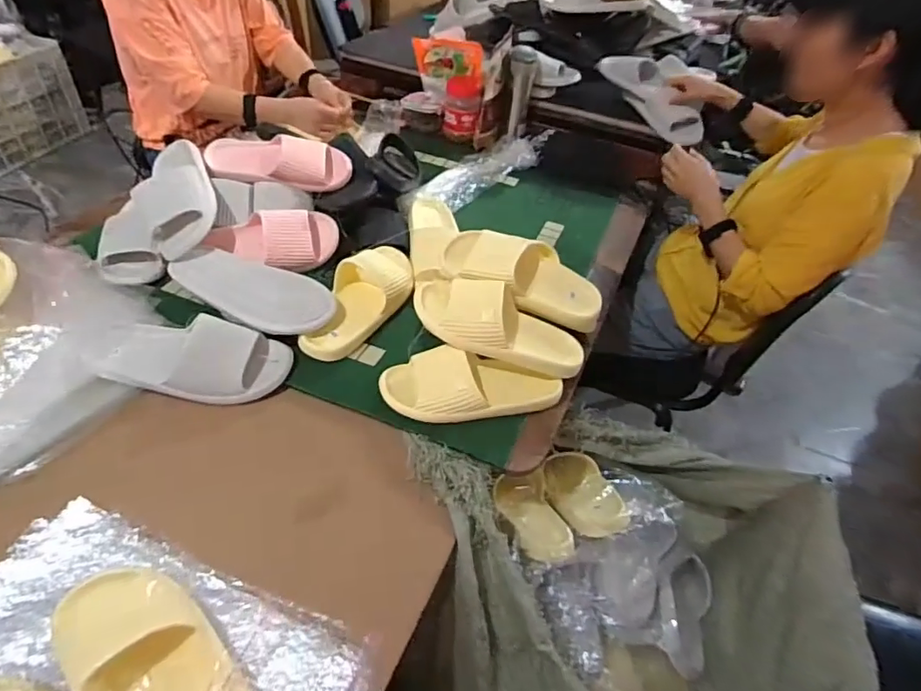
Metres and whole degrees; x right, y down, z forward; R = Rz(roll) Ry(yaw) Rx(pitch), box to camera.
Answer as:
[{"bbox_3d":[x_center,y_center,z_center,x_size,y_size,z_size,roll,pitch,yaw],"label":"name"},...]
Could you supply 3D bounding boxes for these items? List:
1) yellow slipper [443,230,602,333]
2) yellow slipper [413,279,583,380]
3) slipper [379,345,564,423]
[{"bbox_3d":[0.108,-0.101,0.815,0.274,0.085,0.111,23,45,-10],"label":"yellow slipper"},{"bbox_3d":[0.061,-0.028,0.756,0.259,0.078,0.104,21,45,-11],"label":"yellow slipper"},{"bbox_3d":[0.020,0.055,0.746,0.254,0.062,0.096,-5,46,-10],"label":"slipper"}]

